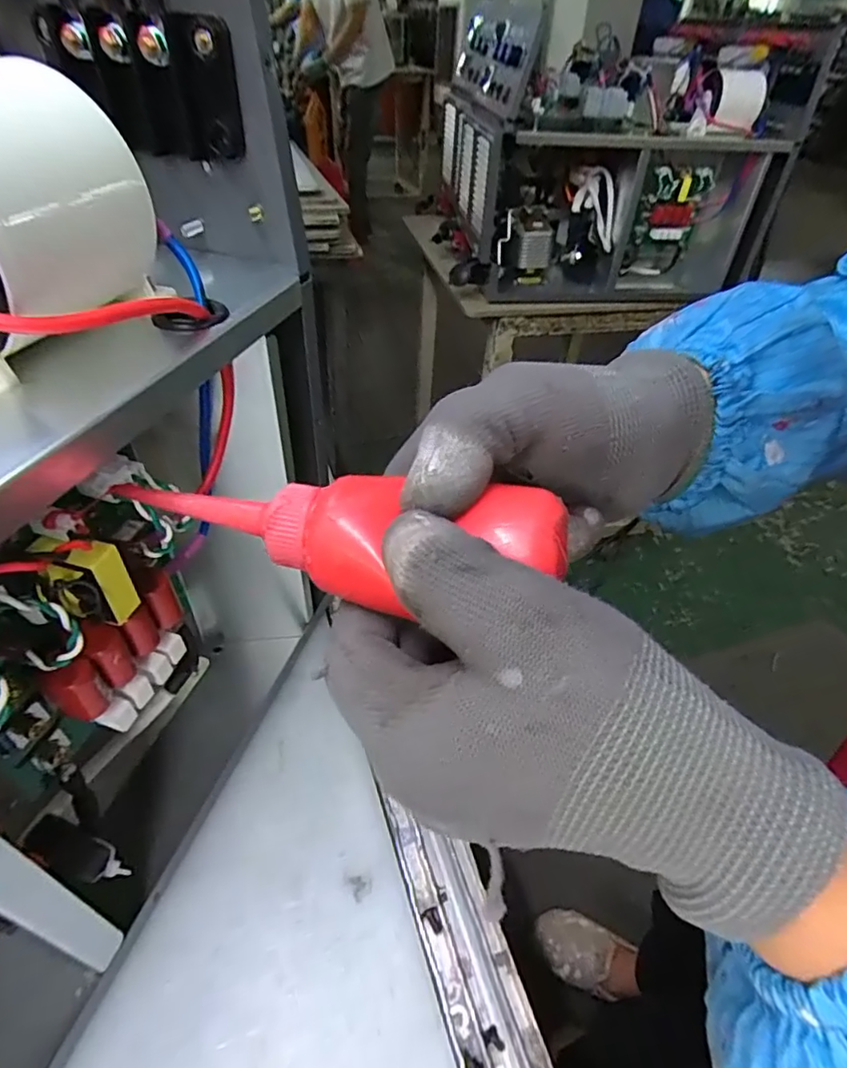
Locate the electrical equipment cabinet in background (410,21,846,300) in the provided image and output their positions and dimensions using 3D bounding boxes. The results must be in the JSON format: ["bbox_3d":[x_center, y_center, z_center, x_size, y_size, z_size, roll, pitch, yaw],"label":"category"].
[{"bbox_3d":[0.322,-0.710,1.064,0.555,0.354,0.450,-2,43,-7],"label":"electrical equipment cabinet in background"}]

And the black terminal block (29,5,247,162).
[{"bbox_3d":[-0.124,-0.193,0.242,0.086,0.047,0.018,9,43,6],"label":"black terminal block"}]

